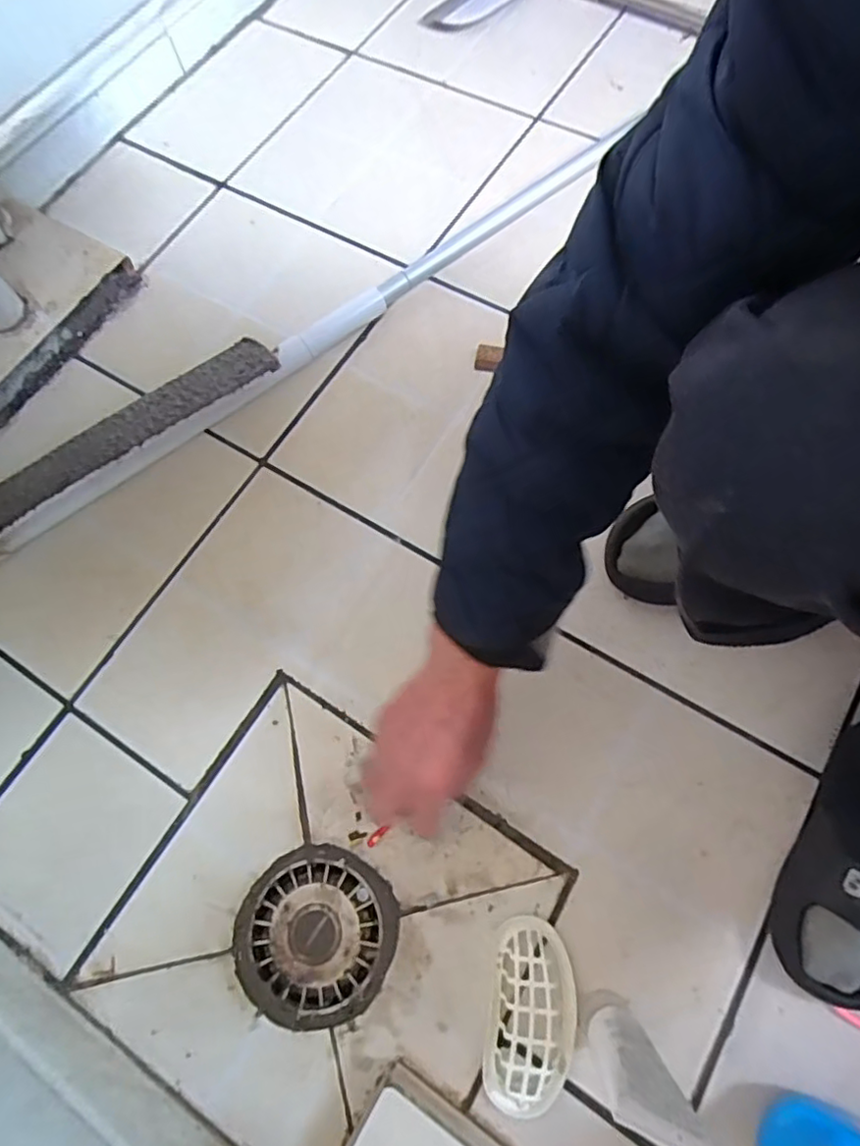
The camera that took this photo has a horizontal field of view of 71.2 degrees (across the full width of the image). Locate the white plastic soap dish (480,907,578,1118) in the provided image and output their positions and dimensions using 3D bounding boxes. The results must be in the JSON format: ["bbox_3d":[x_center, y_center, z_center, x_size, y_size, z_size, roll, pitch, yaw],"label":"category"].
[{"bbox_3d":[0.077,0.332,0.450,0.064,0.037,0.123,8,71,5],"label":"white plastic soap dish"}]

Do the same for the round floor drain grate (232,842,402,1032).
[{"bbox_3d":[-0.094,0.299,0.500,0.133,0.007,0.127,-1,70,2],"label":"round floor drain grate"}]

